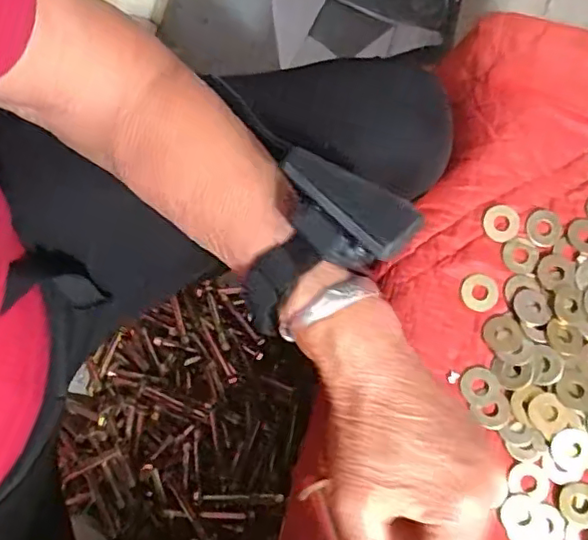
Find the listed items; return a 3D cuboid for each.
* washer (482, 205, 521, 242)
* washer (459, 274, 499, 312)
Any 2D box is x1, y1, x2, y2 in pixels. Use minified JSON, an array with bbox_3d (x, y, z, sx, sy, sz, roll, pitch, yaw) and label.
[{"bbox_3d":[0.140,-0.032,0.388,0.025,0.004,0.023,0,78,1],"label":"washer"},{"bbox_3d":[0.122,0.015,0.378,0.024,0.004,0.024,0,78,1],"label":"washer"}]

